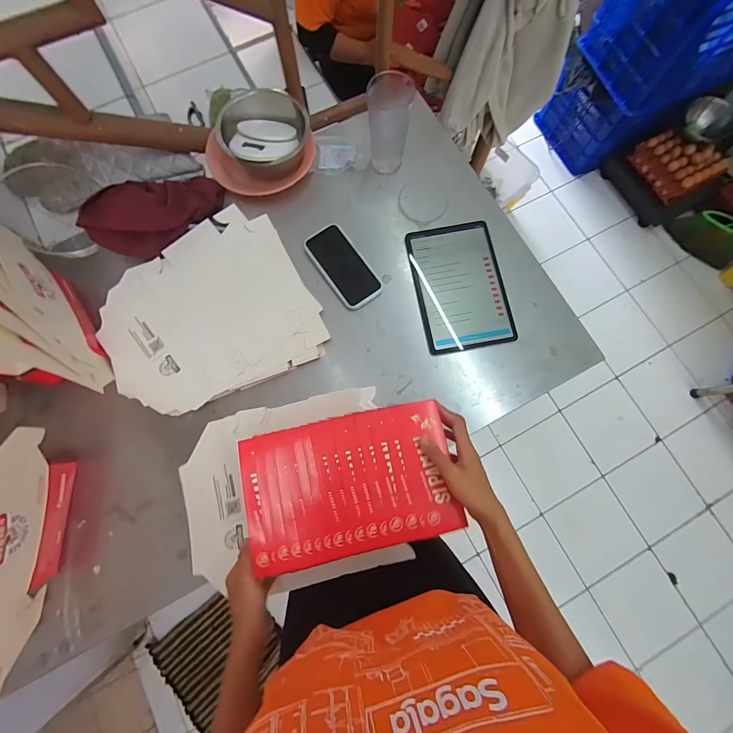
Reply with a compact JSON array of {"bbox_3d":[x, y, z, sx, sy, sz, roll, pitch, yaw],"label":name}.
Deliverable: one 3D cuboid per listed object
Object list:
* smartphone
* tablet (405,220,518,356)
[{"bbox_3d":[-0.046,-0.195,0.640,0.081,0.006,0.169,-35,84,-4],"label":"smartphone"},{"bbox_3d":[0.179,-0.156,0.634,0.166,0.013,0.247,-10,79,-3],"label":"tablet"}]

